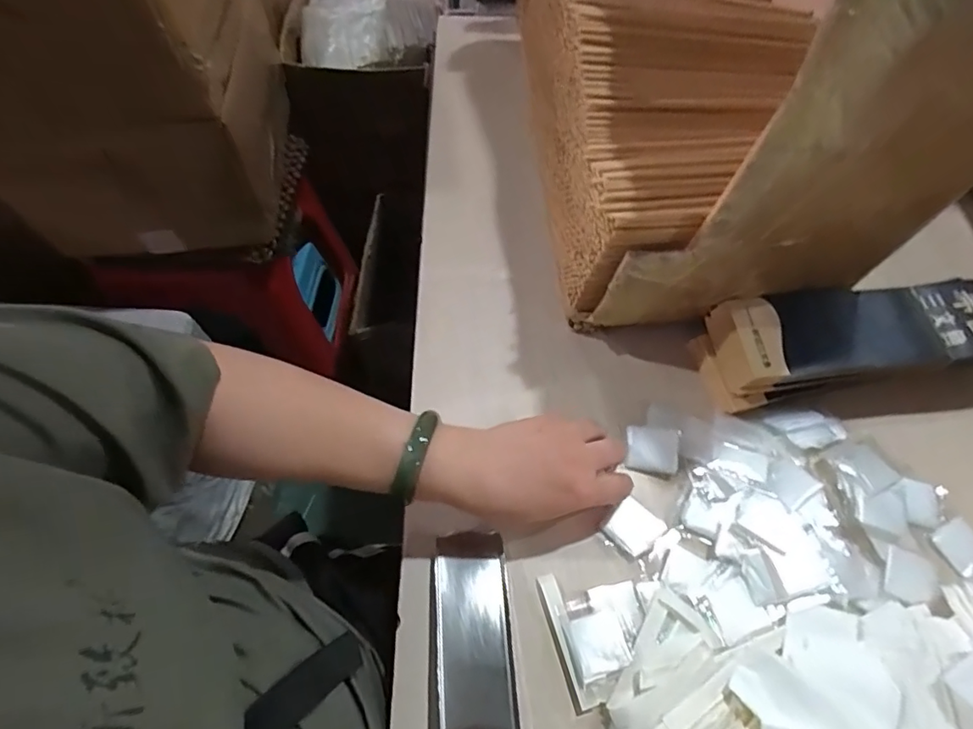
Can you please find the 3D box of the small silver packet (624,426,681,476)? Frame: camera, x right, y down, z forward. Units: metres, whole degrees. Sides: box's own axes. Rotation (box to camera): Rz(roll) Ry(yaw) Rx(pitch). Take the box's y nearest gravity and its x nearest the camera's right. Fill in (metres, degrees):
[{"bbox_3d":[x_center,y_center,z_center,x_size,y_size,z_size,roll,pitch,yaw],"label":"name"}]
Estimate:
[{"bbox_3d":[0.144,0.073,0.462,0.045,0.005,0.038,11,62,5],"label":"small silver packet"}]

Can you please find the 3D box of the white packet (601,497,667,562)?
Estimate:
[{"bbox_3d":[0.119,0.133,0.431,0.042,0.004,0.037,-38,67,-15],"label":"white packet"}]

